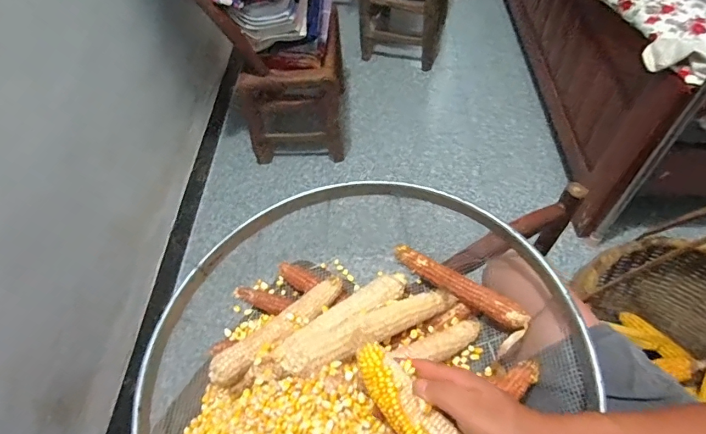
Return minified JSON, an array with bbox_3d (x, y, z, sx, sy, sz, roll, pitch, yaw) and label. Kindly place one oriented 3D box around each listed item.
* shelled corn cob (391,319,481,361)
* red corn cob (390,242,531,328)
[{"bbox_3d":[0.113,0.161,0.559,0.123,0.028,0.039,-20,54,-14],"label":"shelled corn cob"},{"bbox_3d":[0.139,0.093,0.595,0.198,0.042,0.033,31,59,23],"label":"red corn cob"}]

